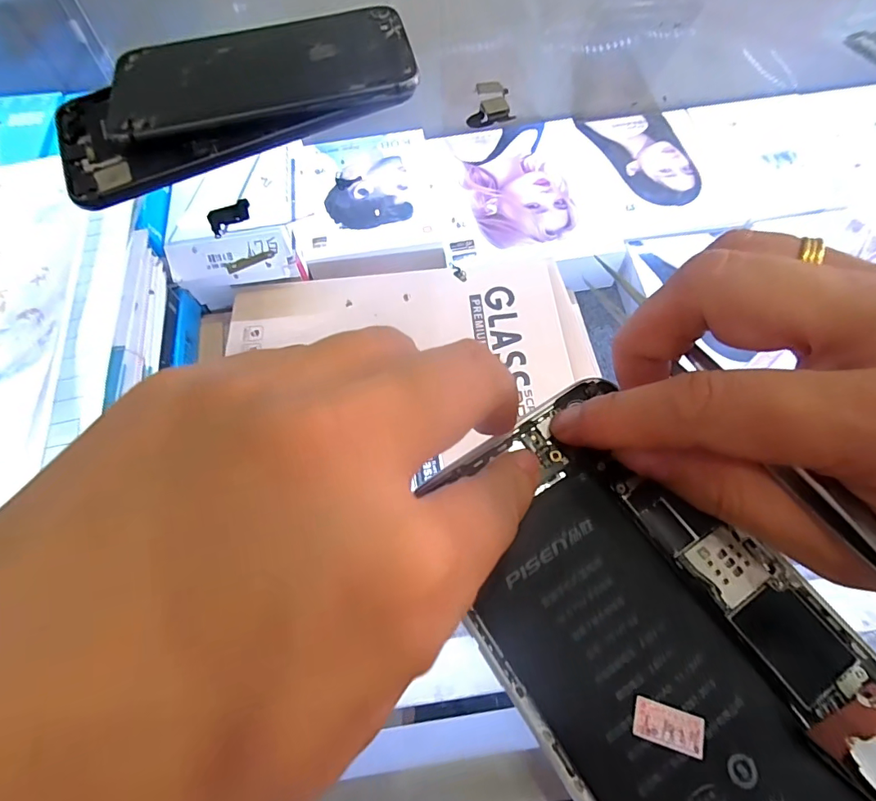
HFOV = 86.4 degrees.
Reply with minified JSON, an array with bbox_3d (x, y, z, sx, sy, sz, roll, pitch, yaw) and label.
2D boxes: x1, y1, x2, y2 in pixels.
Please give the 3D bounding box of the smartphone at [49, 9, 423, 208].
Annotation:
[{"bbox_3d":[-0.093,-0.142,0.214,0.159,0.016,0.079,-22,65,-8],"label":"smartphone"}]

